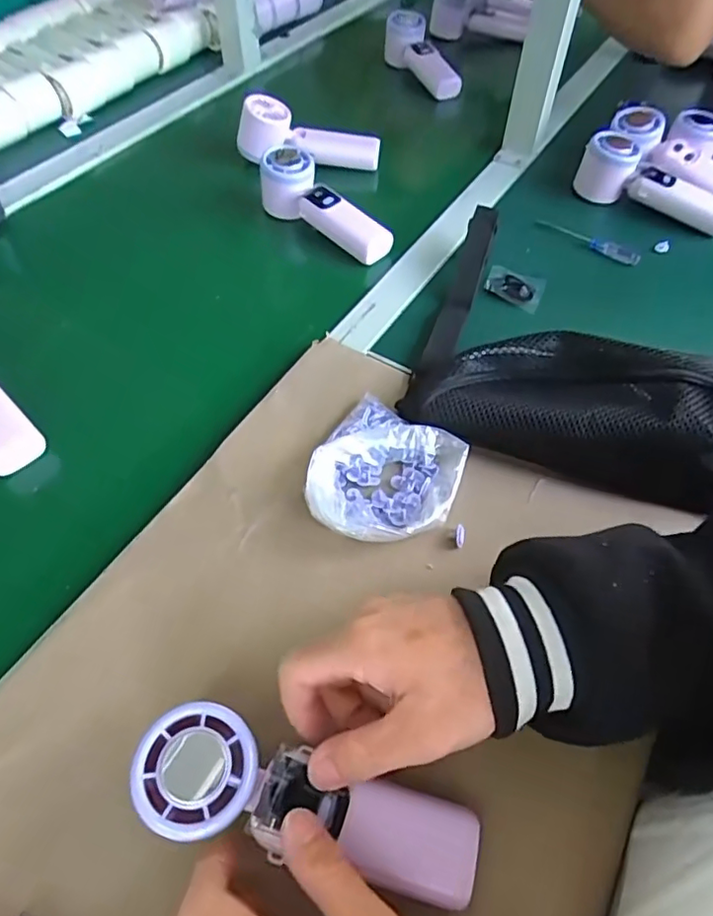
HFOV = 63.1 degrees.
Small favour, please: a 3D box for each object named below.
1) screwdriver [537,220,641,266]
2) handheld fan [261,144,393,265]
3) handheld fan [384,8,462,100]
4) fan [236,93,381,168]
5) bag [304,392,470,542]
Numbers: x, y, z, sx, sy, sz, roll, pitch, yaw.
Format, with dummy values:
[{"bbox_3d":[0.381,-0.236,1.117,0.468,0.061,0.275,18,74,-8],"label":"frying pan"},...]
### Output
[{"bbox_3d":[0.246,-0.231,0.618,0.111,0.013,0.015,26,56,17],"label":"screwdriver"},{"bbox_3d":[-0.036,-0.264,0.606,0.163,0.059,0.044,39,62,22],"label":"handheld fan"},{"bbox_3d":[0.096,-0.587,0.841,0.050,0.067,0.164,-19,56,-16],"label":"handheld fan"},{"bbox_3d":[-0.055,-0.376,0.682,0.158,0.069,0.052,11,56,5],"label":"fan"},{"bbox_3d":[0.022,0.011,0.412,0.096,0.031,0.117,18,57,10],"label":"bag"}]

